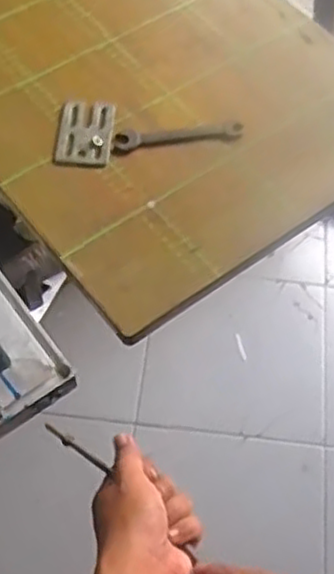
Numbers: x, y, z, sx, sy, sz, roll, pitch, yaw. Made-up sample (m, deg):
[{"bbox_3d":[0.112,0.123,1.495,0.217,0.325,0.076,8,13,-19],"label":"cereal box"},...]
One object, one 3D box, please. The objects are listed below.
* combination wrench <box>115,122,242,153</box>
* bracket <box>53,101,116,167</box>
[{"bbox_3d":[0.011,-0.147,0.694,0.122,0.004,0.022,-6,59,-6],"label":"combination wrench"},{"bbox_3d":[-0.080,-0.152,0.694,0.054,0.004,0.080,5,59,1],"label":"bracket"}]

